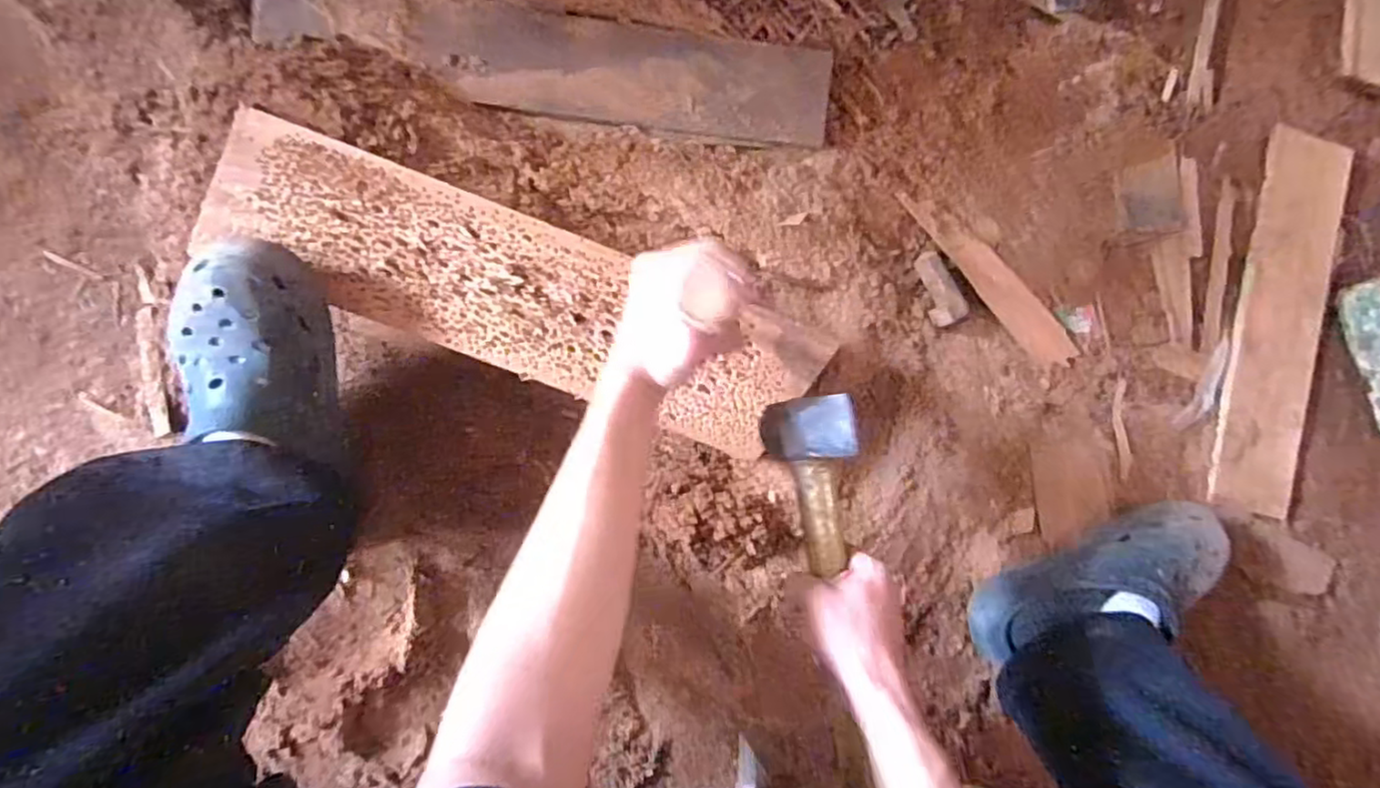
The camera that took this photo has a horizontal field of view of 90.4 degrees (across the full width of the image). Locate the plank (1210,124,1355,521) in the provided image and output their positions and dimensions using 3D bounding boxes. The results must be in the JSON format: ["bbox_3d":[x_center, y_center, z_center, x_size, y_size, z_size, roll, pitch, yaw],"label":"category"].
[{"bbox_3d":[0.637,-0.077,0.728,0.116,0.014,0.404,14,89,-9],"label":"plank"}]

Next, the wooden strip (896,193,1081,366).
[{"bbox_3d":[0.302,-0.116,0.684,0.236,0.009,0.046,44,84,-7],"label":"wooden strip"}]

